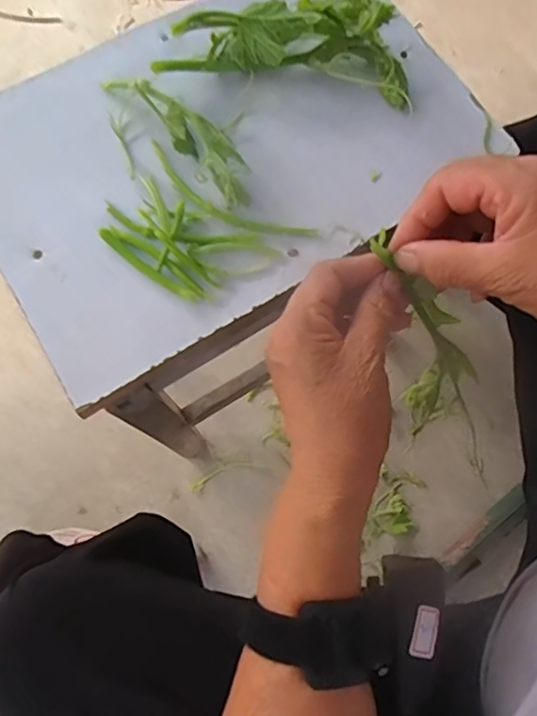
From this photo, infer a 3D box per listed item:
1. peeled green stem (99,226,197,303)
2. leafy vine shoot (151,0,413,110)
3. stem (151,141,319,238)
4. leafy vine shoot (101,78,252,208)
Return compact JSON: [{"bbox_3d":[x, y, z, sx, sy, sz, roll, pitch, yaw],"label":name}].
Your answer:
[{"bbox_3d":[-0.083,-0.062,0.371,0.083,0.004,0.009,36,78,9],"label":"peeled green stem"},{"bbox_3d":[0.016,-0.231,0.401,0.182,0.041,0.071,8,75,3],"label":"leafy vine shoot"},{"bbox_3d":[-0.031,-0.112,0.388,0.137,0.005,0.028,30,77,8],"label":"stem"},{"bbox_3d":[-0.059,-0.166,0.392,0.034,0.020,0.144,-41,78,-10],"label":"leafy vine shoot"}]

